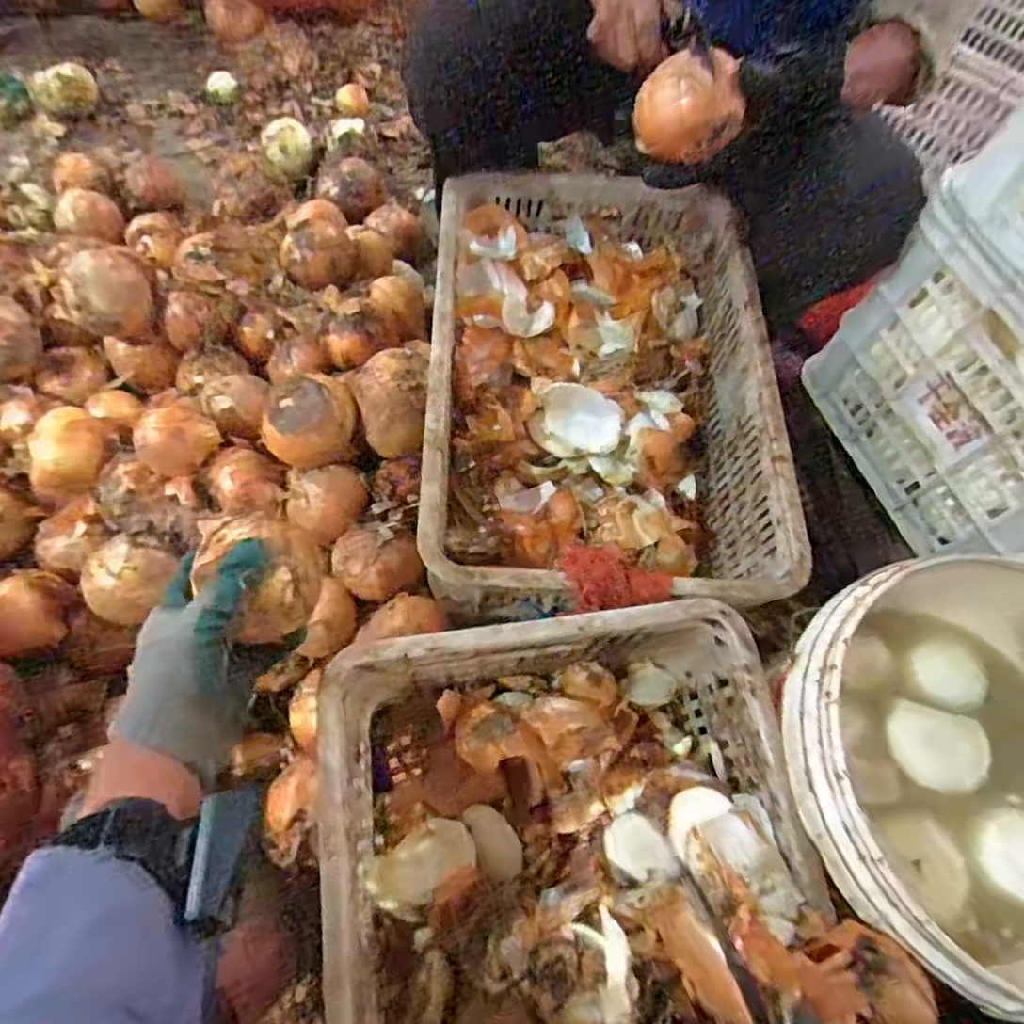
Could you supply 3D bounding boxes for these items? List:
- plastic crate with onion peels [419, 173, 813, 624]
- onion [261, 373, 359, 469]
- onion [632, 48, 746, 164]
[{"bbox_3d":[0.091,-0.137,0.773,0.360,0.189,0.549,1,66,-3],"label":"plastic crate with onion peels"},{"bbox_3d":[-0.219,-0.094,0.719,0.096,0.087,0.084,-9,67,-7],"label":"onion"},{"bbox_3d":[0.162,-0.380,0.606,0.077,0.073,0.079,1,66,-3],"label":"onion"}]

